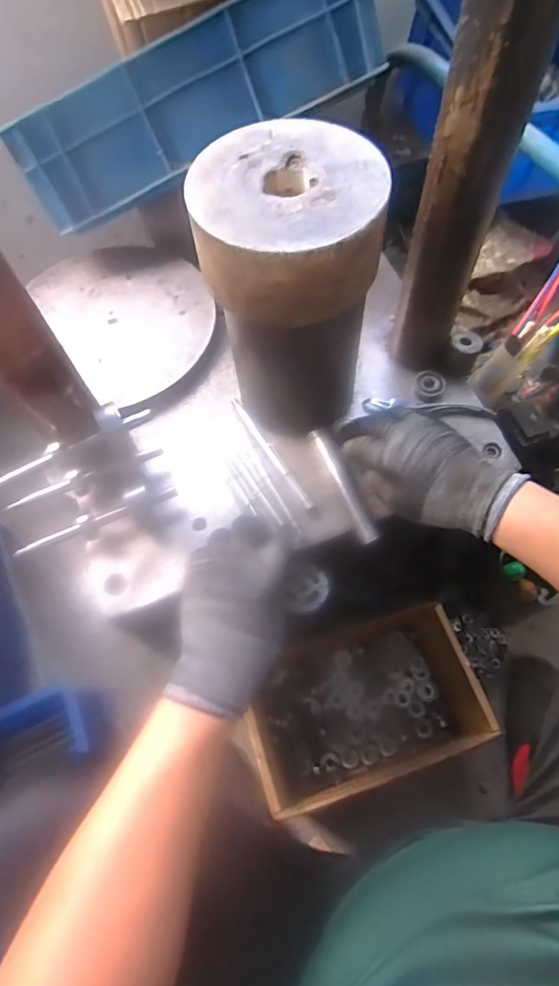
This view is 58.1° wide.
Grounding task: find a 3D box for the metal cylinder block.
[{"bbox_3d":[0.012,-0.177,0.468,0.141,0.251,0.146,-1,65,3],"label":"metal cylinder block"}]

